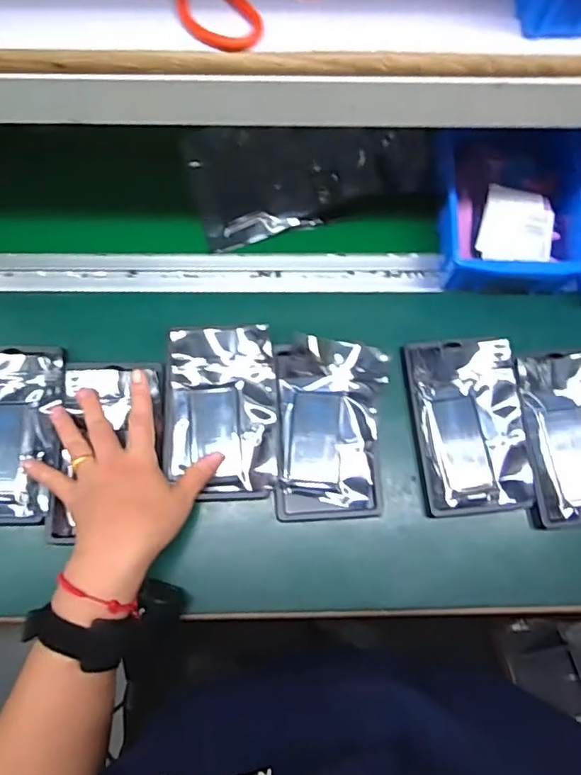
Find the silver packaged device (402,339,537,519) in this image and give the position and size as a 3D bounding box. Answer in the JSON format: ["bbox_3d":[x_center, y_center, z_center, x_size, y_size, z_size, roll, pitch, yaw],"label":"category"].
[{"bbox_3d":[0.161,0.033,0.483,0.098,0.017,0.154,-4,72,-3],"label":"silver packaged device"}]

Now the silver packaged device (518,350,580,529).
[{"bbox_3d":[0.265,0.043,0.481,0.099,0.023,0.156,2,72,-1],"label":"silver packaged device"}]

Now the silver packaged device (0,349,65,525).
[{"bbox_3d":[-0.251,0.040,0.469,0.098,0.021,0.152,0,72,-2],"label":"silver packaged device"}]

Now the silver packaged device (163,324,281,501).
[{"bbox_3d":[-0.060,0.020,0.476,0.099,0.021,0.152,0,72,-2],"label":"silver packaged device"}]

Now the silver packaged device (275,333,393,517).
[{"bbox_3d":[0.037,0.033,0.482,0.097,0.021,0.163,0,72,-2],"label":"silver packaged device"}]

